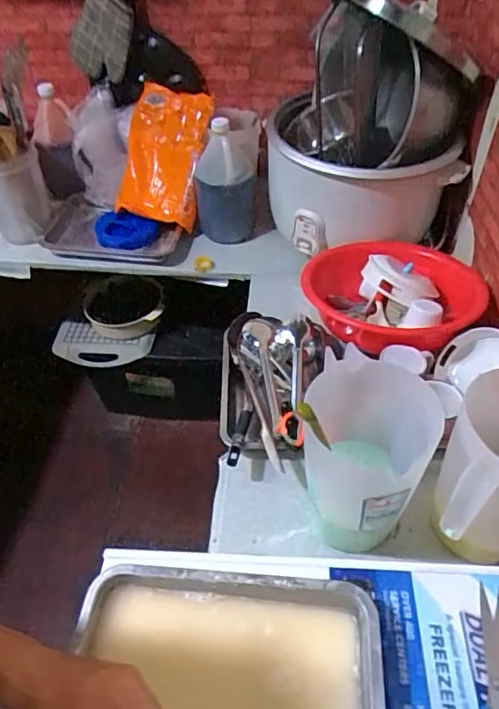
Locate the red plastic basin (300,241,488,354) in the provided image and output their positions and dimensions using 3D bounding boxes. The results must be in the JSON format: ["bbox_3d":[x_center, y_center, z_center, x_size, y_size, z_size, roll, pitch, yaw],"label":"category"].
[{"bbox_3d":[0.298,-0.104,1.077,0.340,0.122,0.328,-1,45,1],"label":"red plastic basin"}]

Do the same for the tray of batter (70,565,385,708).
[{"bbox_3d":[-0.029,0.321,0.506,0.303,0.035,0.205,4,46,5],"label":"tray of batter"}]

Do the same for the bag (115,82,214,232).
[{"bbox_3d":[-0.202,-0.455,1.209,0.197,0.289,0.061,22,24,10],"label":"bag"}]

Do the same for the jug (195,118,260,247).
[{"bbox_3d":[-0.052,-0.403,1.229,0.135,0.260,0.125,6,46,8],"label":"jug"}]

